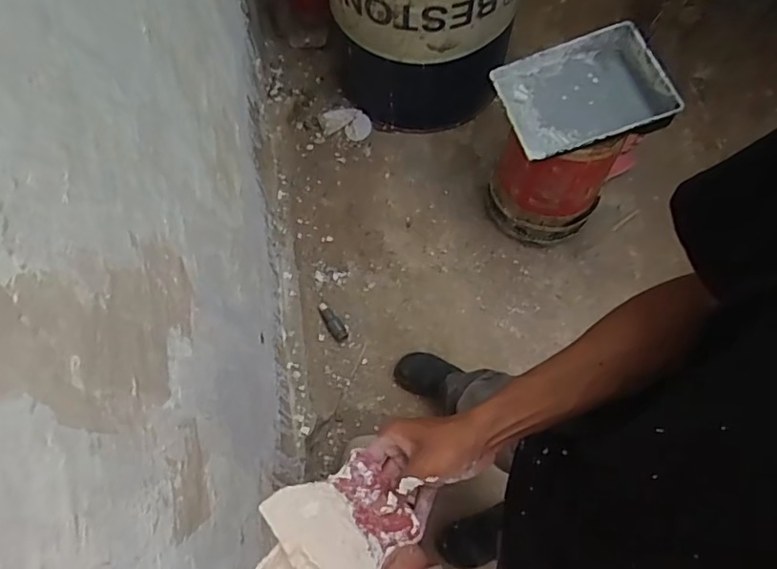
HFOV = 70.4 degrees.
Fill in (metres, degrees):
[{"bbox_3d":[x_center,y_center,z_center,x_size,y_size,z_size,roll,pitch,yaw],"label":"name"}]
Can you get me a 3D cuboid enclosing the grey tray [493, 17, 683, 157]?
[{"bbox_3d":[0.458,-0.451,1.297,0.362,0.076,0.292,-16,60,2],"label":"grey tray"}]

